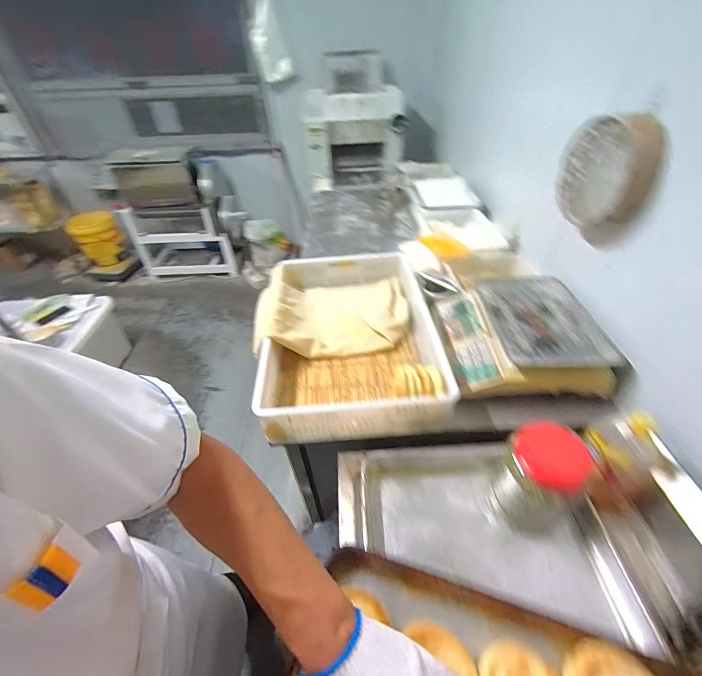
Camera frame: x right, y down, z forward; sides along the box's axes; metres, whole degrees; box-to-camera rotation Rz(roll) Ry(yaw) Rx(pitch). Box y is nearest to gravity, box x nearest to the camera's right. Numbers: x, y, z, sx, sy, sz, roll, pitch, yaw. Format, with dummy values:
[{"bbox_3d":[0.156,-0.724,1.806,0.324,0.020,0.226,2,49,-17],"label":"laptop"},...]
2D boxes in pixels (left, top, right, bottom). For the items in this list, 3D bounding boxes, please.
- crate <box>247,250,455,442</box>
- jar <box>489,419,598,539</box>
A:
[{"bbox_3d":[-0.007,-0.032,0.883,0.424,0.120,0.608,-3,44,-1],"label":"crate"},{"bbox_3d":[0.313,0.242,0.557,0.108,0.190,0.103,-1,44,1],"label":"jar"}]

